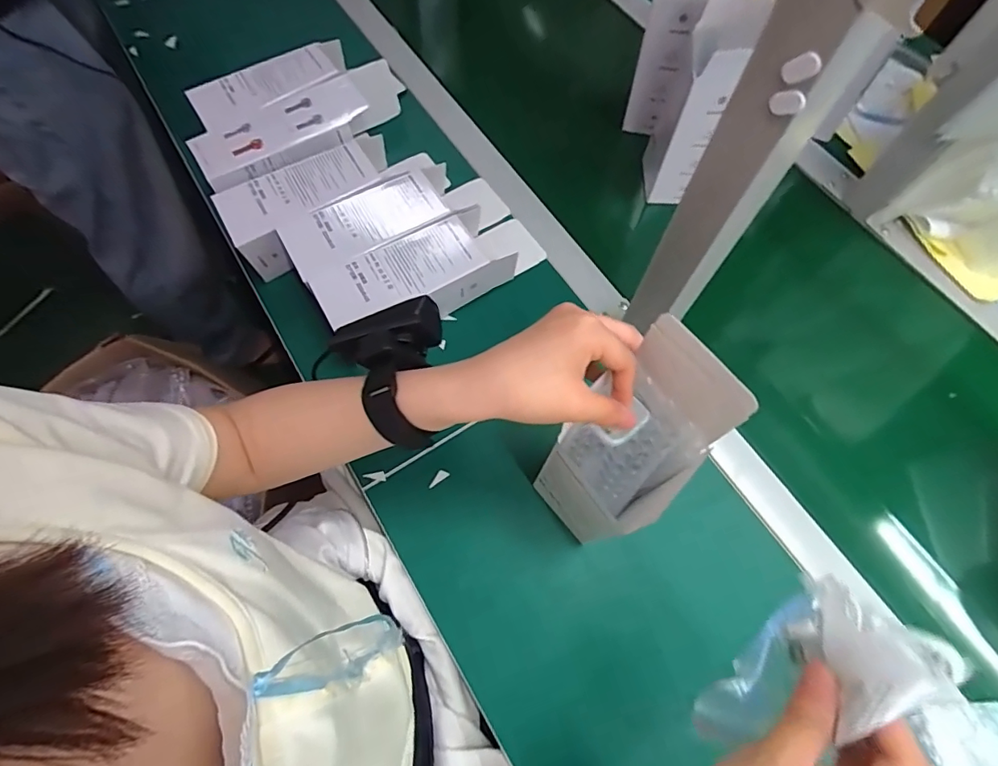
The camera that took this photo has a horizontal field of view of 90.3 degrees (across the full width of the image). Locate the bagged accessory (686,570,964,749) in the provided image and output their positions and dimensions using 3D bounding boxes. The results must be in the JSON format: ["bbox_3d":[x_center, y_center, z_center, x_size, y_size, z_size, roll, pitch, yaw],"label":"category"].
[{"bbox_3d":[0.137,0.129,0.226,0.036,0.109,0.051,-16,63,-49],"label":"bagged accessory"}]

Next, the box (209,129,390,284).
[{"bbox_3d":[-0.201,-0.194,0.539,0.182,0.062,0.083,-37,73,-13],"label":"box"}]

